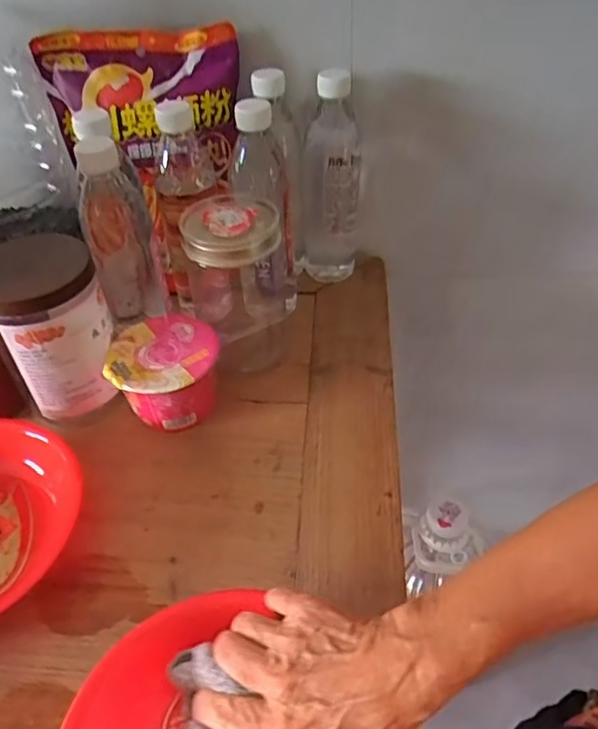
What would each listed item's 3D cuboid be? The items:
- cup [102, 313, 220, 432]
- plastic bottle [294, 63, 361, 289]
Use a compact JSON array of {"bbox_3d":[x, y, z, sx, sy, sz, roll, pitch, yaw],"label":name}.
[{"bbox_3d":[-0.120,0.011,0.539,0.091,0.066,0.090,-1,45,1],"label":"cup"},{"bbox_3d":[0.035,-0.198,0.640,0.065,0.220,0.055,2,45,3],"label":"plastic bottle"}]

